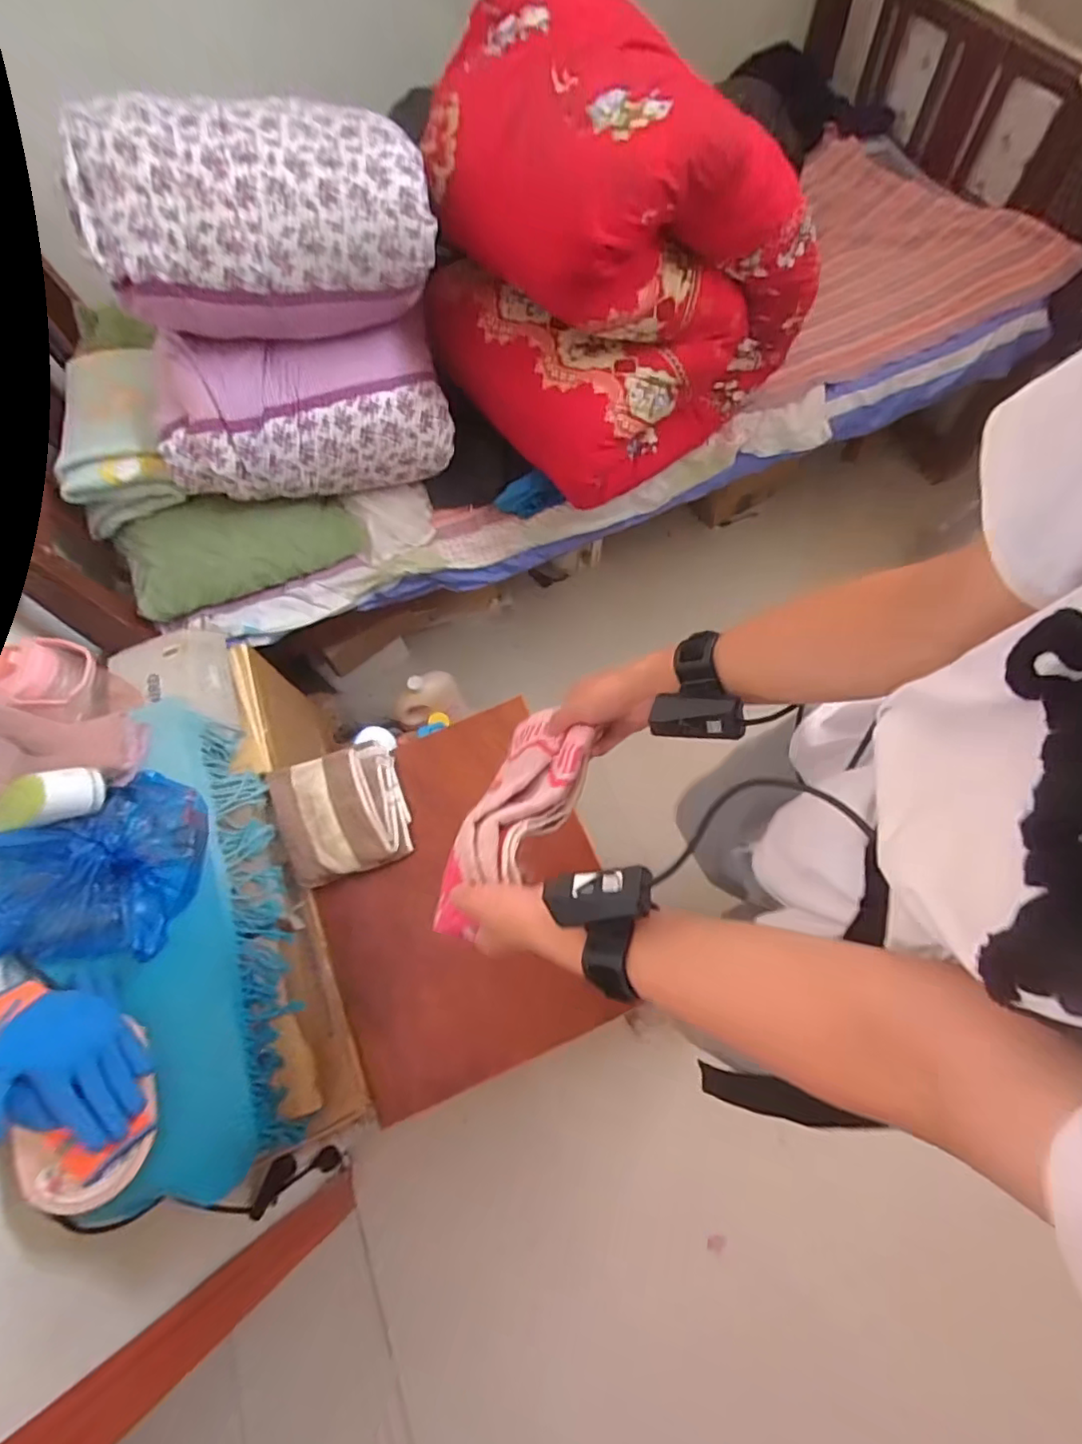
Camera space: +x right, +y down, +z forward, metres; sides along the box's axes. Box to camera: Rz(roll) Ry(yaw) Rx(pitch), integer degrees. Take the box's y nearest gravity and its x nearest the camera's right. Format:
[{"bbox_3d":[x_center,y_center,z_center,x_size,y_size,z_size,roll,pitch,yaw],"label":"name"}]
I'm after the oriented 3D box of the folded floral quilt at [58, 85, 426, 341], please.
[{"bbox_3d":[-0.386,-0.715,0.839,0.433,0.218,0.231,-19,68,-5],"label":"folded floral quilt"}]

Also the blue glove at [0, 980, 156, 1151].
[{"bbox_3d":[-0.456,0.313,0.552,0.191,0.058,0.098,23,70,12],"label":"blue glove"}]

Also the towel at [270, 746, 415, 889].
[{"bbox_3d":[-0.294,0.134,0.897,0.178,0.044,0.190,-23,68,-7],"label":"towel"}]

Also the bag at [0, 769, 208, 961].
[{"bbox_3d":[-0.503,0.153,0.672,0.213,0.056,0.203,-1,67,2],"label":"bag"}]

